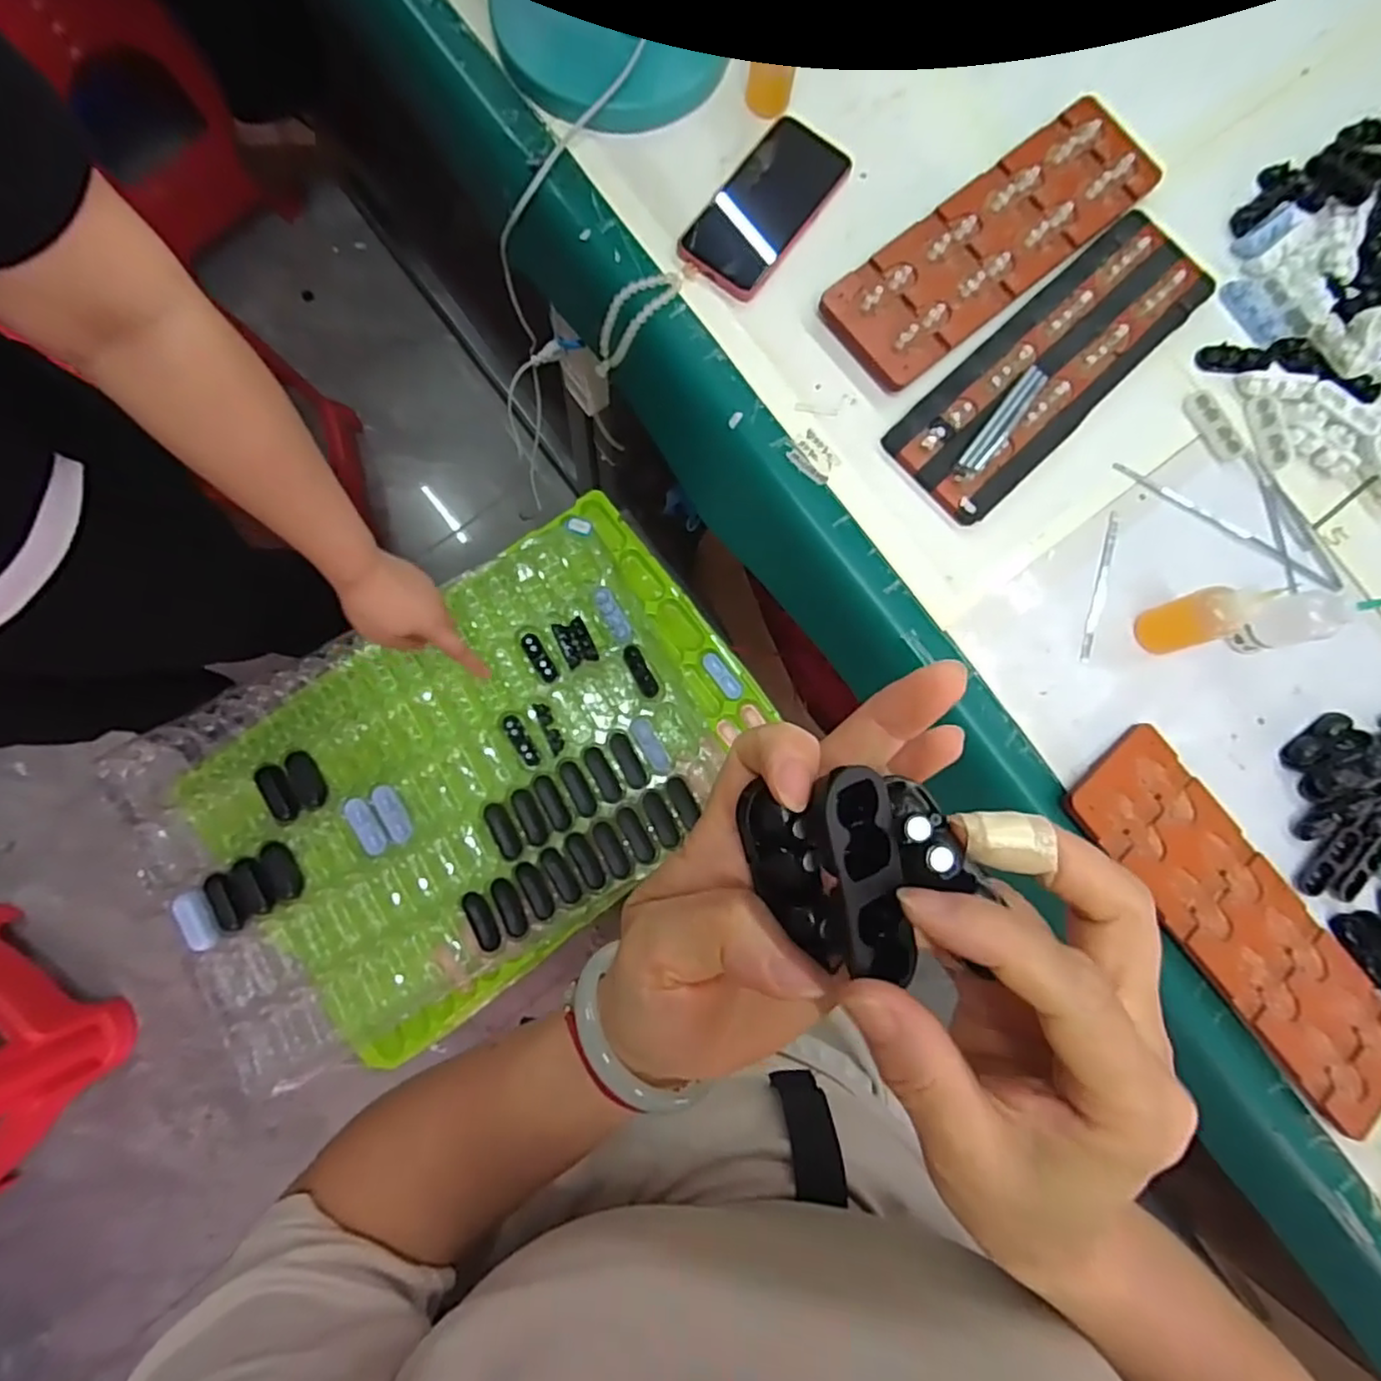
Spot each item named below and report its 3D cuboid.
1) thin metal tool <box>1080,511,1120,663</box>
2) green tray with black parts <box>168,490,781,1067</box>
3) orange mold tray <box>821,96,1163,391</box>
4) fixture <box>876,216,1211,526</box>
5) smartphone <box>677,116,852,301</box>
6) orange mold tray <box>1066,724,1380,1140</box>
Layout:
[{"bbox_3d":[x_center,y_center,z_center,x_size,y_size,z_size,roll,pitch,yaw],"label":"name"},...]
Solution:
[{"bbox_3d":[0.334,-0.084,0.545,0.013,0.006,0.126,16,82,-2],"label":"thin metal tool"},{"bbox_3d":[-0.235,0.082,0.749,0.619,0.048,0.401,-38,87,-8],"label":"green tray with black parts"},{"bbox_3d":[0.252,-0.375,0.559,0.317,0.018,0.097,-40,87,-8],"label":"orange mold tray"},{"bbox_3d":[0.302,-0.272,0.551,0.320,0.015,0.100,-42,88,-8],"label":"fixture"},{"bbox_3d":[0.062,-0.401,0.556,0.079,0.006,0.163,34,82,1],"label":"smartphone"},{"bbox_3d":[0.418,0.177,0.505,0.098,0.013,0.315,-39,87,-8],"label":"orange mold tray"}]

